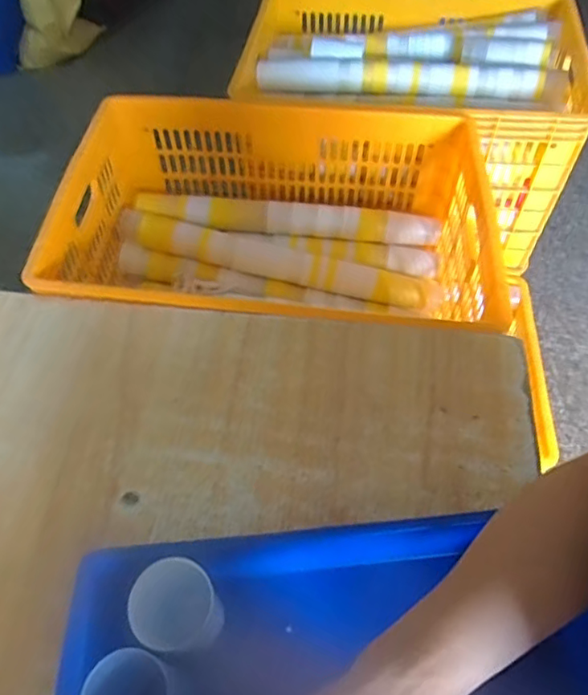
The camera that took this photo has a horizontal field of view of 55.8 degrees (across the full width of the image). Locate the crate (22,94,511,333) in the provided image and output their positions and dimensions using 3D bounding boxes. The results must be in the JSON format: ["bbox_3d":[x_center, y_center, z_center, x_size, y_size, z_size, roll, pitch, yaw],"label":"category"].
[{"bbox_3d":[-0.029,-0.163,0.960,0.661,0.280,0.460,4,55,5],"label":"crate"}]

